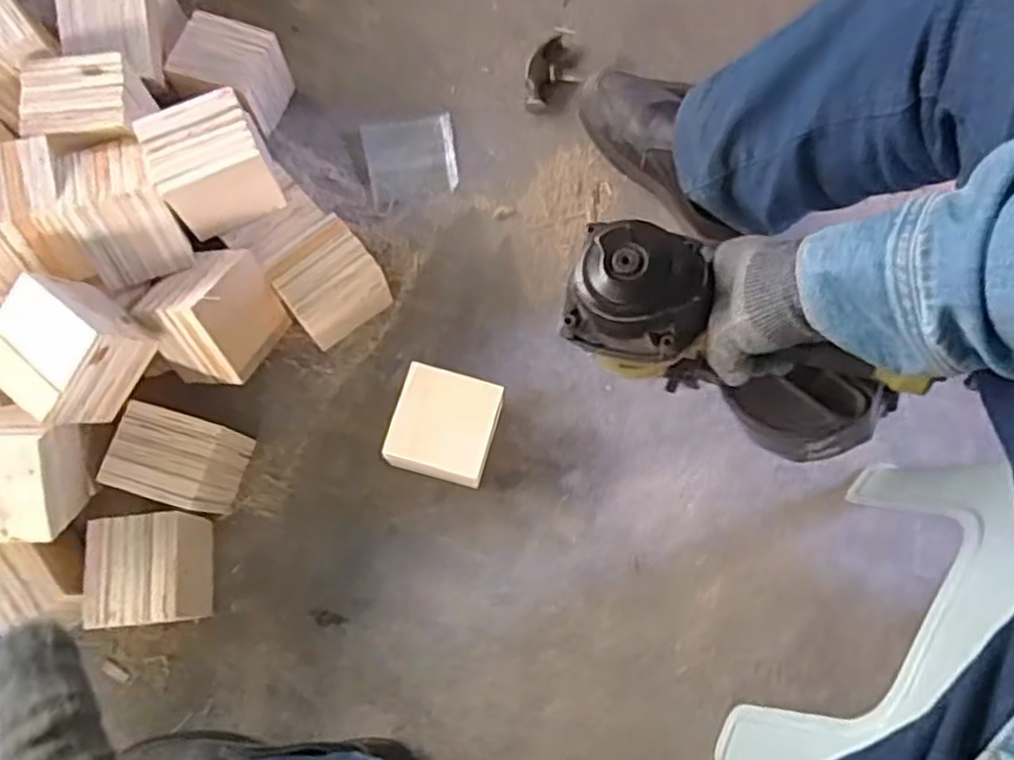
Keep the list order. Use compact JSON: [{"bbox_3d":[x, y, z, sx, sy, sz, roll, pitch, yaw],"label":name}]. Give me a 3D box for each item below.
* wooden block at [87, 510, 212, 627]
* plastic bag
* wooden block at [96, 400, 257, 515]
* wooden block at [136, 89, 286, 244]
[{"bbox_3d":[-0.328,0.178,0.713,0.097,0.094,0.102,-2,76,-1],"label":"wooden block"},{"bbox_3d":[-0.110,-0.256,0.865,0.102,0.007,0.102,-10,76,-3],"label":"plastic bag"},{"bbox_3d":[-0.312,0.077,0.727,0.105,0.092,0.087,14,76,3],"label":"wooden block"},{"bbox_3d":[-0.273,-0.200,0.705,0.100,0.090,0.088,-27,78,-7],"label":"wooden block"}]

